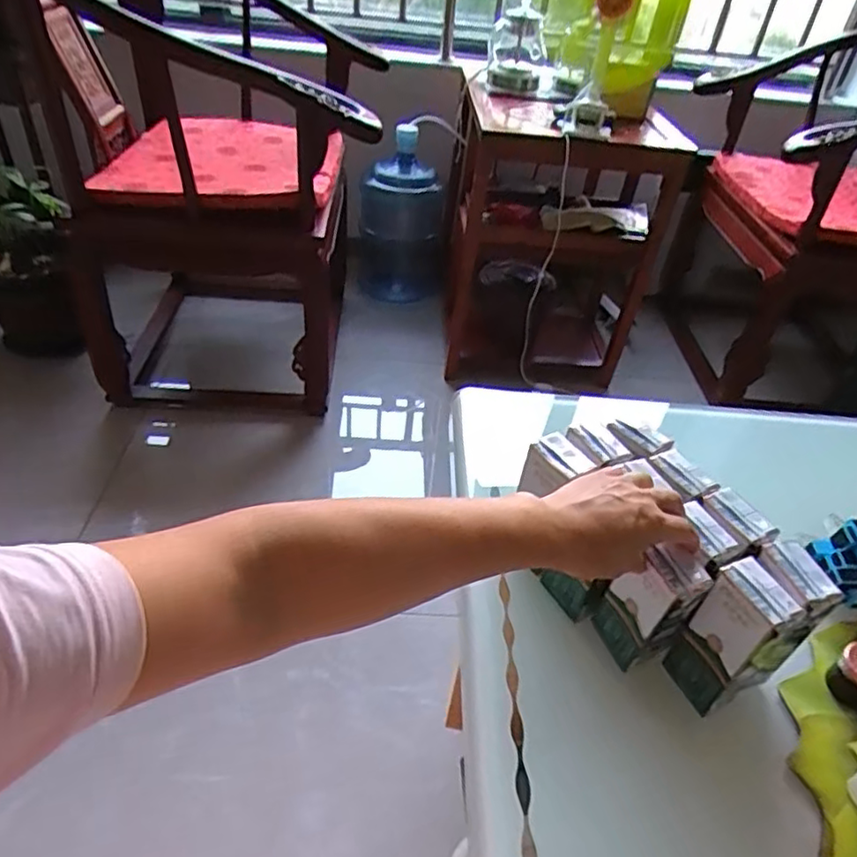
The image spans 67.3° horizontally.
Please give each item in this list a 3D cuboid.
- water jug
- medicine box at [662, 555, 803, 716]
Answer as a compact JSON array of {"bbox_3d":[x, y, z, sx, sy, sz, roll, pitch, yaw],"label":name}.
[{"bbox_3d":[-0.075,-0.600,1.873,0.241,0.402,0.248,2,40,-6],"label":"water jug"},{"bbox_3d":[0.244,0.169,0.519,0.050,0.125,0.058,-15,44,-24],"label":"medicine box"}]

